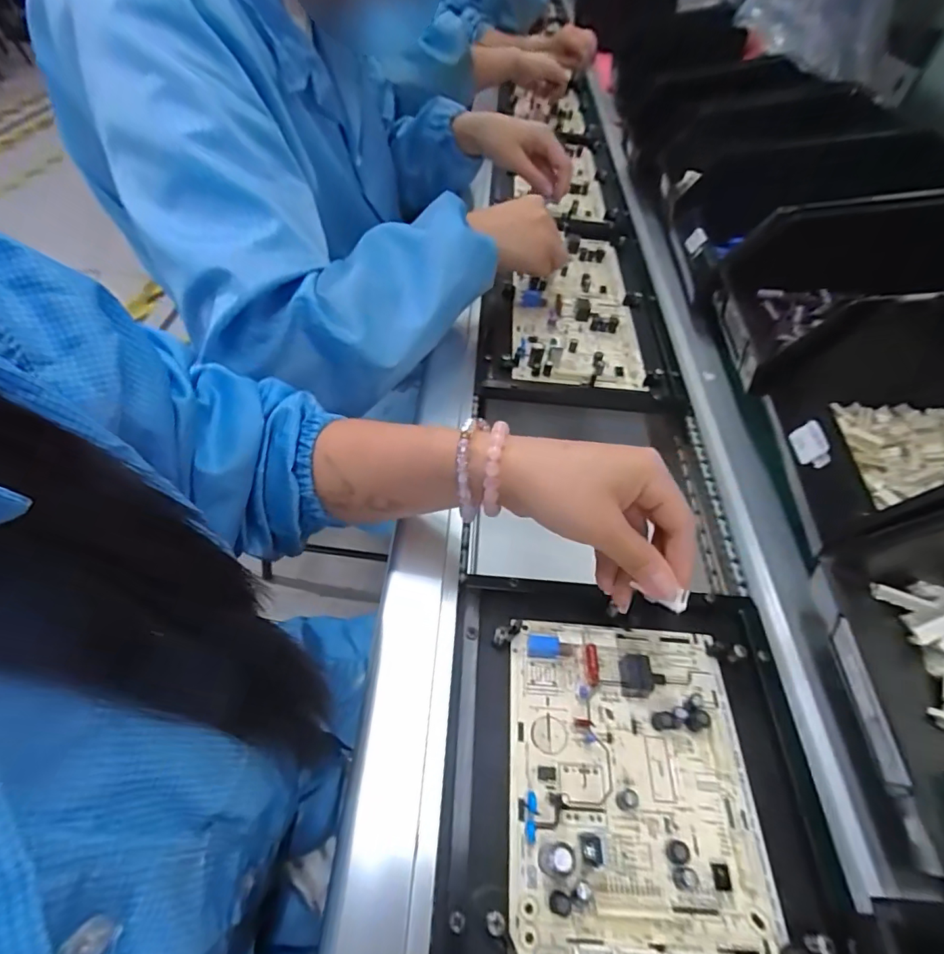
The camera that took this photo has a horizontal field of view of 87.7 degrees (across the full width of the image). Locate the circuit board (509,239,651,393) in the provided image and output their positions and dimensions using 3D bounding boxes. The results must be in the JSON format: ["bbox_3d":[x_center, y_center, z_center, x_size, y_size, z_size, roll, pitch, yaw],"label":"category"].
[{"bbox_3d":[0.112,-0.202,0.546,0.127,0.015,0.279,5,50,-1],"label":"circuit board"}]

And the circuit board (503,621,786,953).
[{"bbox_3d":[0.083,0.205,0.219,0.129,0.021,0.284,5,52,-2],"label":"circuit board"}]

